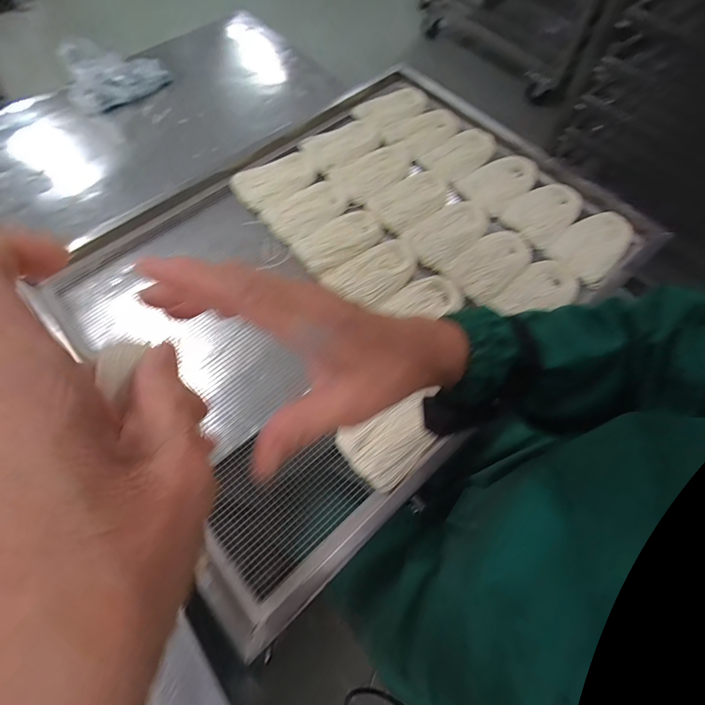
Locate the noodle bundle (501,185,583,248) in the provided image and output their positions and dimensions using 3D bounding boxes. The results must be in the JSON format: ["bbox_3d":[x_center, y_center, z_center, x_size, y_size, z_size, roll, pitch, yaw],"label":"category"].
[{"bbox_3d":[0.314,-0.229,0.618,0.147,0.019,0.089,-40,71,-16],"label":"noodle bundle"}]

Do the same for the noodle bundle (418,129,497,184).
[{"bbox_3d":[0.190,-0.351,0.667,0.143,0.015,0.080,-39,70,-15],"label":"noodle bundle"}]

